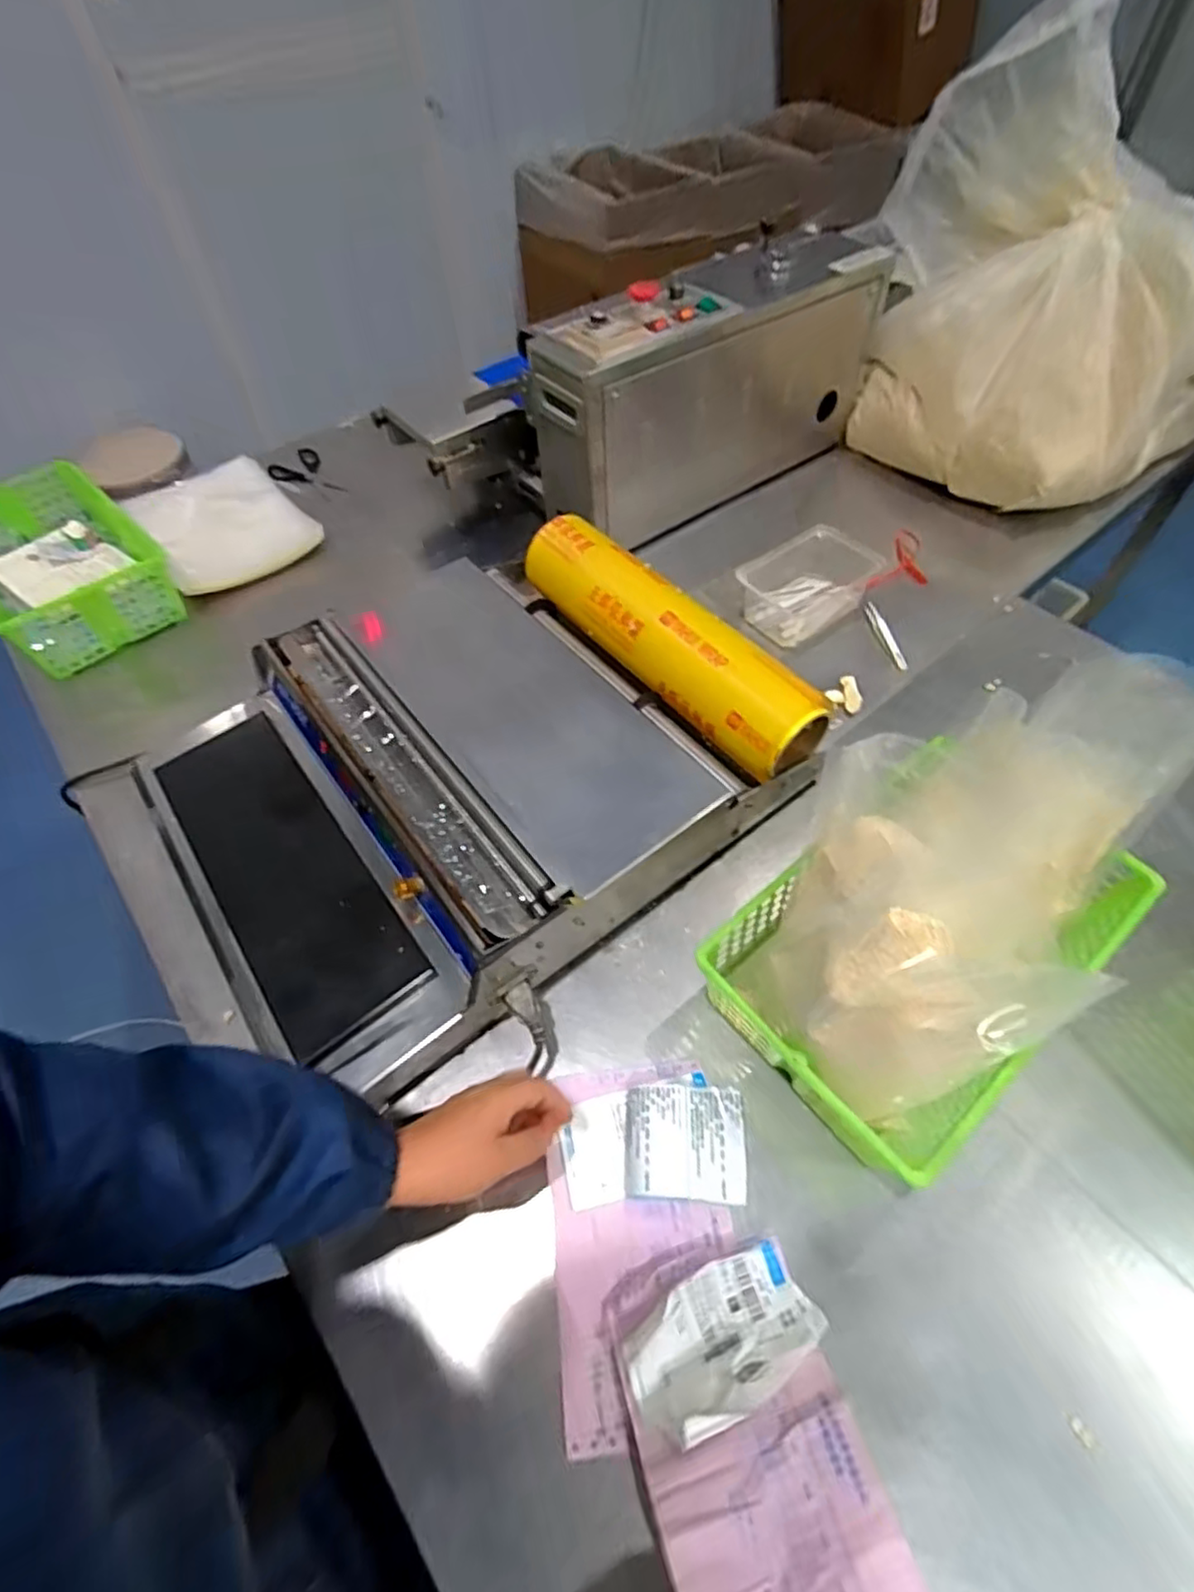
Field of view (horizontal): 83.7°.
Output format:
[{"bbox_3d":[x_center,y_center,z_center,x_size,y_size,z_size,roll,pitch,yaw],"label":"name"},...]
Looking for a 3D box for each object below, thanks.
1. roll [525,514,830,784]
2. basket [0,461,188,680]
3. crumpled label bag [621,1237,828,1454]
[{"bbox_3d":[0.067,-0.177,0.734,0.089,0.075,0.408,-35,62,-20],"label":"roll"},{"bbox_3d":[-0.744,-0.321,0.925,0.216,0.105,0.310,-38,63,-22],"label":"basket"},{"bbox_3d":[0.088,0.375,0.460,0.131,0.043,0.076,-28,59,-14],"label":"crumpled label bag"}]

